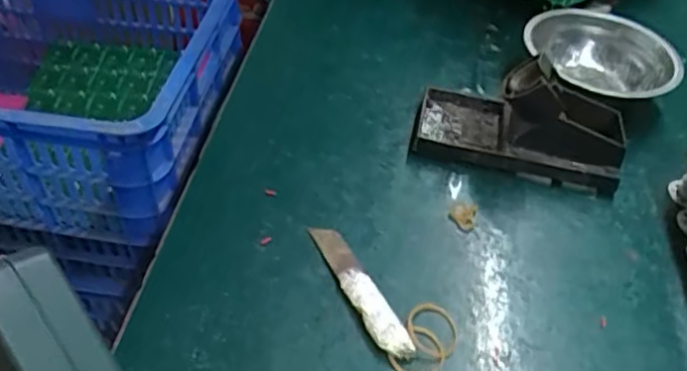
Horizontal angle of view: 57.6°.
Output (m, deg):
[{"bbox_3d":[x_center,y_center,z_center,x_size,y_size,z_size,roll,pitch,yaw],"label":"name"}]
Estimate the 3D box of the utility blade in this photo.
[{"bbox_3d":[0.009,0.060,0.371,0.018,0.005,0.100,-17,49,-22],"label":"utility blade"}]

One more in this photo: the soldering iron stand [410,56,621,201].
[{"bbox_3d":[0.132,-0.053,0.462,0.150,0.063,0.074,12,44,7],"label":"soldering iron stand"}]

